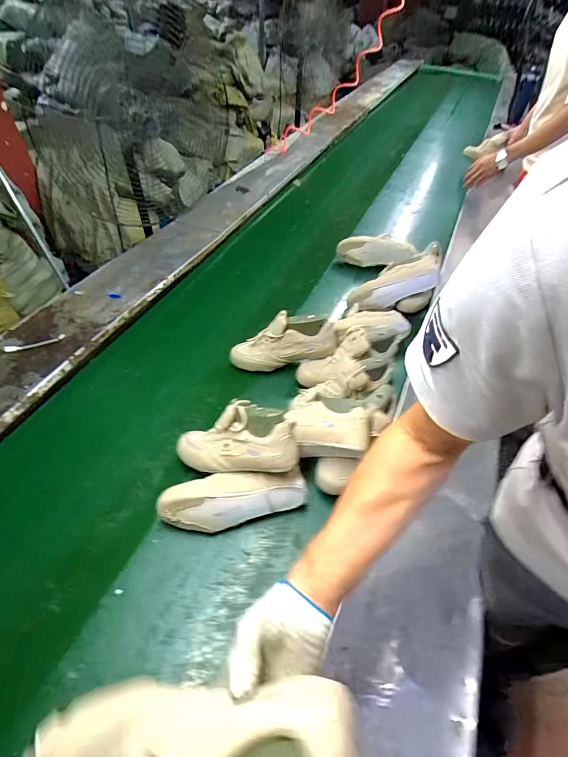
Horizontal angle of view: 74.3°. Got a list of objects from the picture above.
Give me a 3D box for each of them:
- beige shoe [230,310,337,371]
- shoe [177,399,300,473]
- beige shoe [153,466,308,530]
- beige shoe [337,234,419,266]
[{"bbox_3d":[-0.006,-0.091,0.960,0.270,0.119,0.074,-15,47,12],"label":"beige shoe"},{"bbox_3d":[-0.111,0.119,0.745,0.273,0.101,0.116,-11,43,26],"label":"shoe"},{"bbox_3d":[-0.094,0.227,0.722,0.275,0.077,0.084,-10,49,-11],"label":"beige shoe"},{"bbox_3d":[0.328,-0.446,1.302,0.263,0.093,0.077,1,48,-1],"label":"beige shoe"}]

